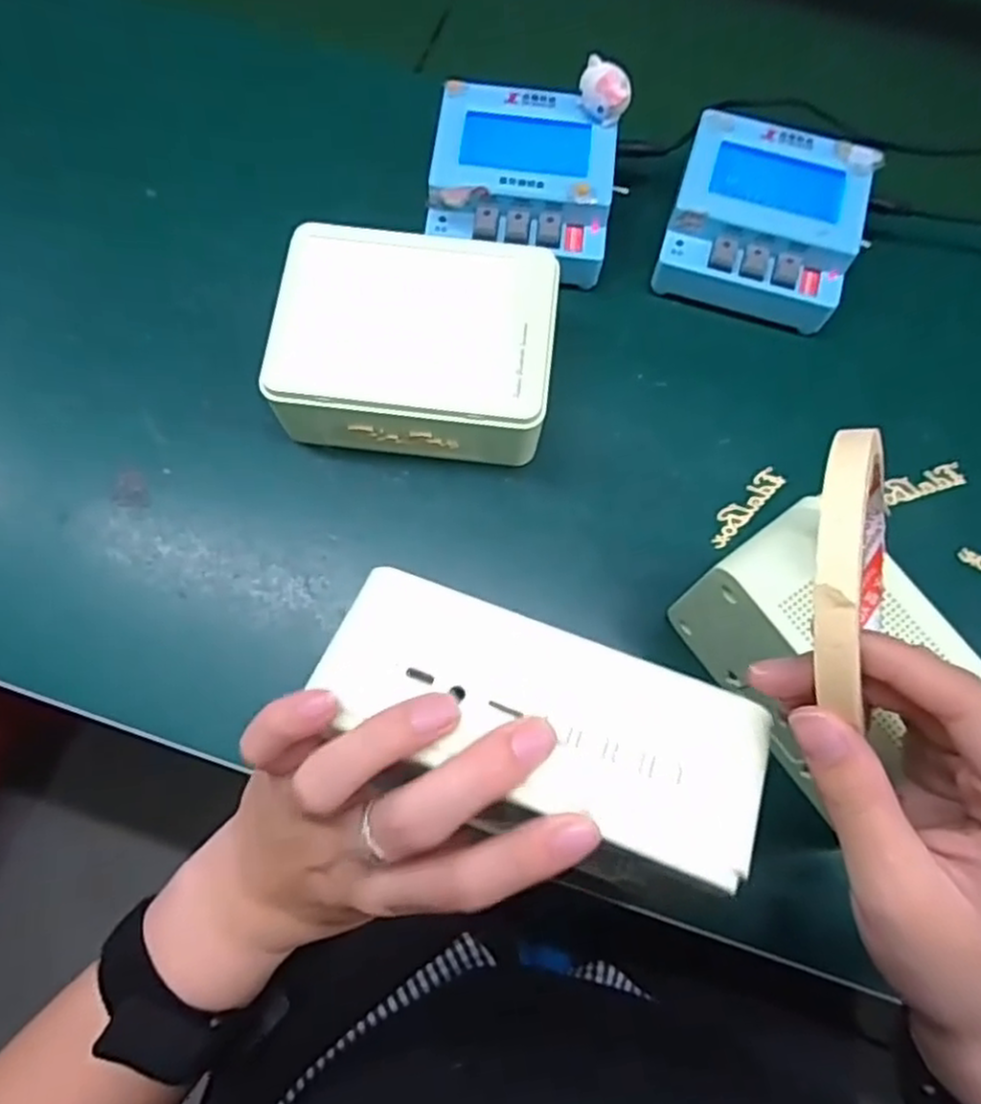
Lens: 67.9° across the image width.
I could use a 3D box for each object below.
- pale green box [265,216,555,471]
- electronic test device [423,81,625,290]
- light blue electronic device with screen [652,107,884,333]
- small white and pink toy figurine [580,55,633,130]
[{"bbox_3d":[-0.038,-0.108,0.388,0.137,0.055,0.110,5,74,1],"label":"pale green box"},{"bbox_3d":[0.019,-0.208,0.420,0.103,0.046,0.103,8,74,2],"label":"electronic test device"},{"bbox_3d":[0.156,-0.190,0.419,0.100,0.048,0.105,17,74,4],"label":"light blue electronic device with screen"},{"bbox_3d":[0.063,-0.251,0.400,0.027,0.029,0.021,12,74,3],"label":"small white and pink toy figurine"}]

